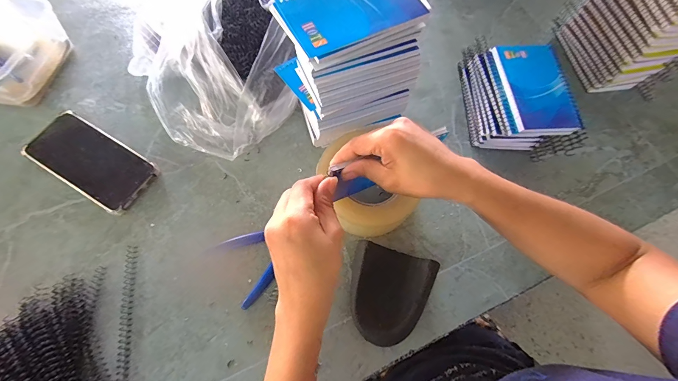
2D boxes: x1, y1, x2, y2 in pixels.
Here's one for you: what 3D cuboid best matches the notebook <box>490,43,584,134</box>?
[{"bbox_3d":[0.251,-0.132,0.400,0.083,0.015,0.127,-5,69,-5],"label":"notebook"}]

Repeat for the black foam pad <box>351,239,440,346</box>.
[{"bbox_3d":[0.056,0.122,0.371,0.094,0.033,0.104,18,68,5],"label":"black foam pad"}]

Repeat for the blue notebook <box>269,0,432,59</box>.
[{"bbox_3d":[0.011,-0.181,0.308,0.140,0.012,0.077,-27,73,-13],"label":"blue notebook"}]

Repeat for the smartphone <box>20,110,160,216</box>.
[{"bbox_3d":[-0.338,-0.041,0.427,0.176,0.017,0.080,30,69,10],"label":"smartphone"}]

